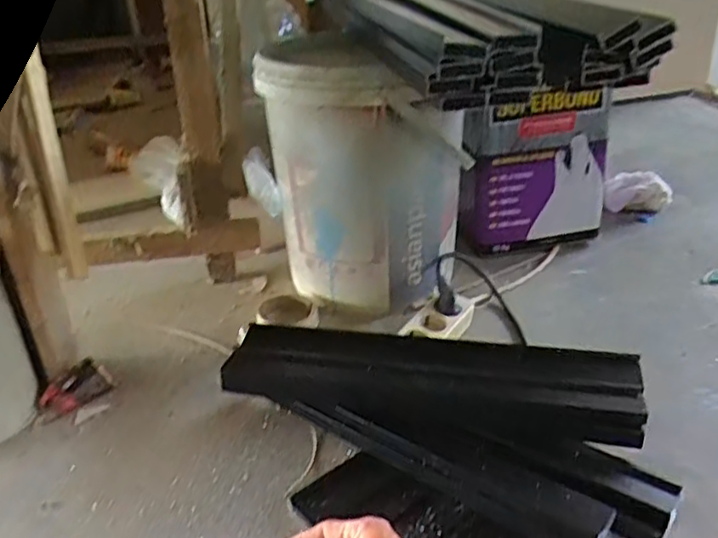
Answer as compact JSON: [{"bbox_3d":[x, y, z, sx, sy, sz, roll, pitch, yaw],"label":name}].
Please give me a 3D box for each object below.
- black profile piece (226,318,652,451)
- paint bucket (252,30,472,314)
[{"bbox_3d":[0.075,0.121,0.744,0.458,0.055,0.098,5,29,14],"label":"black profile piece"},{"bbox_3d":[0.005,-0.157,1.042,0.302,0.363,0.280,5,29,14],"label":"paint bucket"}]

